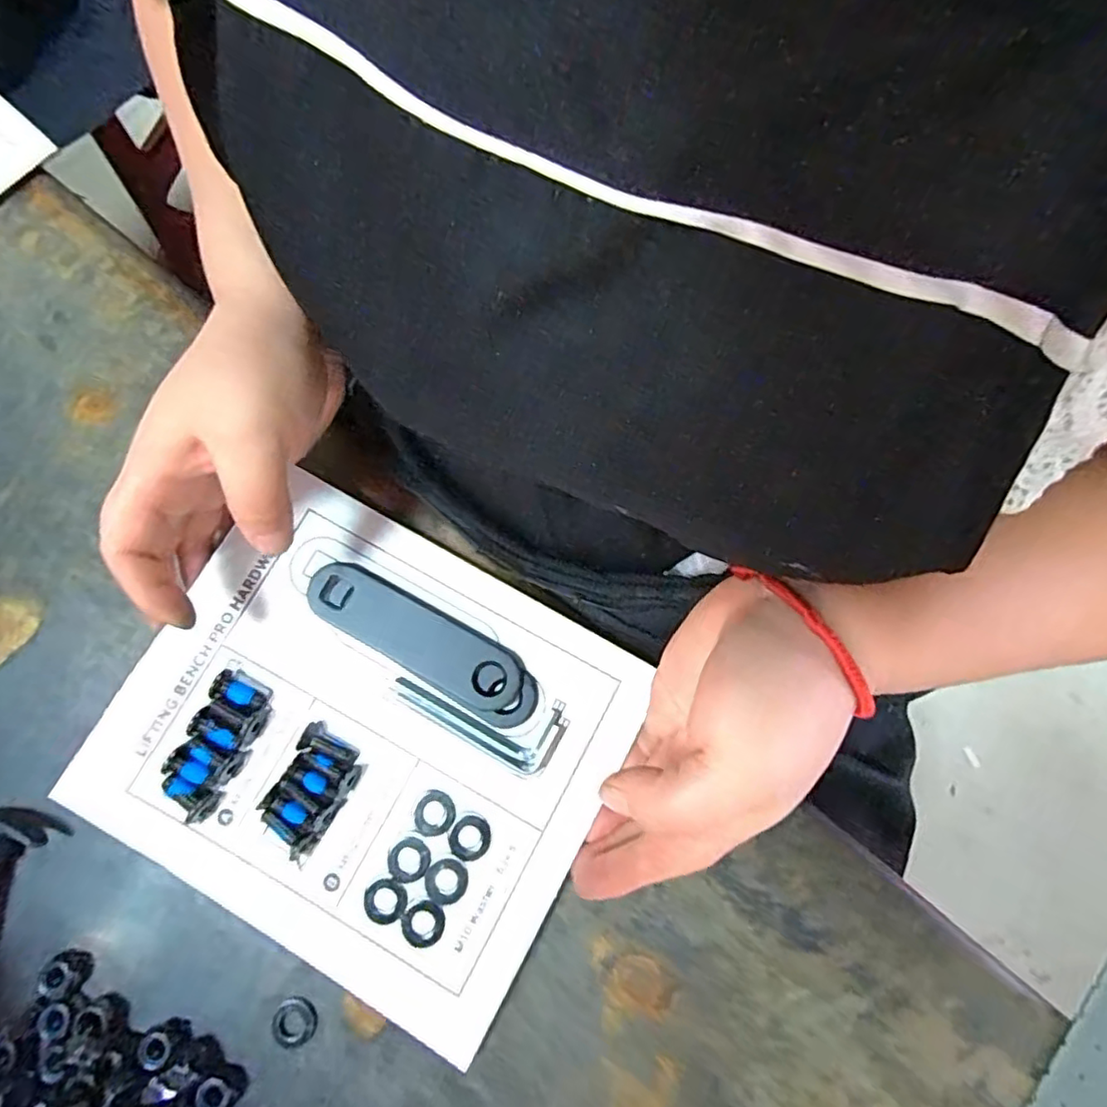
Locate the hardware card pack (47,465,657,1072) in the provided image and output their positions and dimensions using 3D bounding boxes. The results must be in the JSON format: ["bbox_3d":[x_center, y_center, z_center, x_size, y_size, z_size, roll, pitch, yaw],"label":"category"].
[{"bbox_3d":[-0.089,0.088,0.295,0.218,0.021,0.190,28,77,7],"label":"hardware card pack"}]

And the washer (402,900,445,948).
[{"bbox_3d":[-0.058,0.166,0.279,0.018,0.004,0.019,0,76,0],"label":"washer"}]

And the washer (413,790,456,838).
[{"bbox_3d":[-0.055,0.121,0.287,0.018,0.004,0.020,21,77,5],"label":"washer"}]

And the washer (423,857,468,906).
[{"bbox_3d":[-0.049,0.149,0.281,0.019,0.004,0.020,0,76,0],"label":"washer"}]

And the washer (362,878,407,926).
[{"bbox_3d":[-0.077,0.157,0.279,0.020,0.004,0.019,0,76,0],"label":"washer"}]

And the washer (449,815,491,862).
[{"bbox_3d":[-0.038,0.130,0.285,0.018,0.004,0.019,32,78,8],"label":"washer"}]

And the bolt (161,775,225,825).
[{"bbox_3d":[-0.167,0.112,0.285,0.023,0.011,0.015,24,77,6],"label":"bolt"}]

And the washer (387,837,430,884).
[{"bbox_3d":[-0.066,0.140,0.283,0.020,0.004,0.018,-42,79,-10],"label":"washer"}]

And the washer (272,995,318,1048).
[{"bbox_3d":[-0.117,0.212,0.281,0.019,0.004,0.019,0,76,0],"label":"washer"}]

